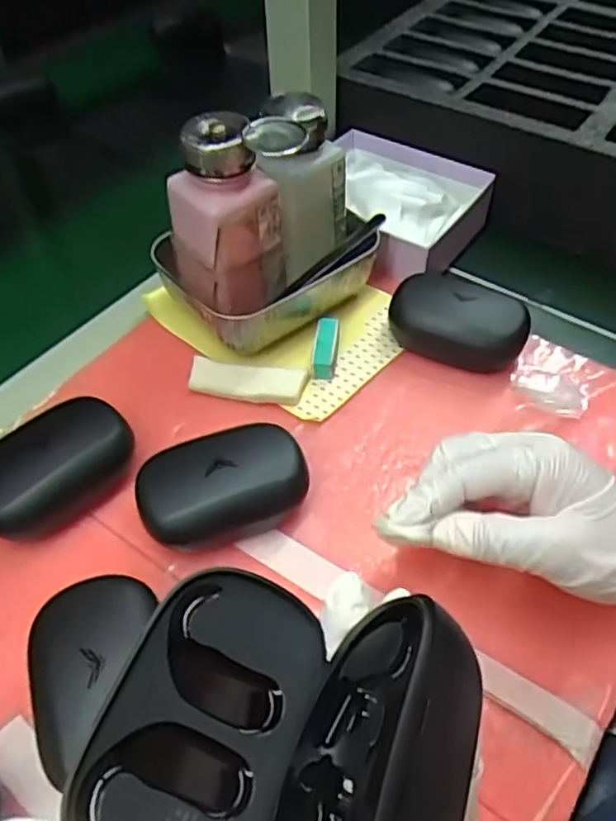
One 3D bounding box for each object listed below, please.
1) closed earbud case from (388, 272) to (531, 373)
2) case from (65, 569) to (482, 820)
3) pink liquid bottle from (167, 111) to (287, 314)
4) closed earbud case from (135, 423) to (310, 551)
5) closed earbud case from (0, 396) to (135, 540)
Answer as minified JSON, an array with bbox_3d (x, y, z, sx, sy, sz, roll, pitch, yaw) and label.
[{"bbox_3d":[0.095,-0.056,0.408,0.085,0.035,0.053,14,52,12],"label":"closed earbud case"},{"bbox_3d":[-0.009,0.083,0.166,0.091,0.050,0.079,18,53,13],"label":"case"},{"bbox_3d":[-0.048,-0.101,0.376,0.058,0.130,0.044,30,57,23],"label":"pink liquid bottle"},{"bbox_3d":[-0.044,0.039,0.330,0.082,0.033,0.056,-22,53,-16],"label":"closed earbud case"},{"bbox_3d":[-0.133,0.030,0.337,0.052,0.035,0.086,32,58,25],"label":"closed earbud case"}]

